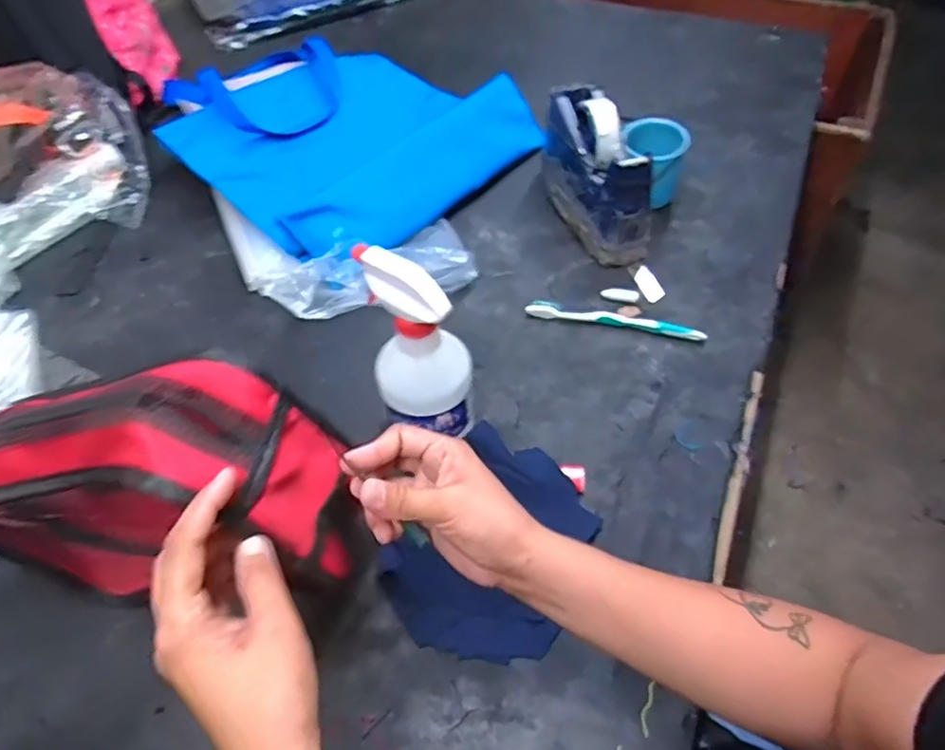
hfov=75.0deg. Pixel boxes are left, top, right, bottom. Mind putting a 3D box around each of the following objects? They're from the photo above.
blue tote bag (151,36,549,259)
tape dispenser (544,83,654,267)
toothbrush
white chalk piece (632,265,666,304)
[{"bbox_3d":[-0.188,-0.337,0.823,0.448,0.058,0.373,35,60,23],"label":"blue tote bag"},{"bbox_3d":[0.140,-0.237,0.710,0.067,0.116,0.205,-12,54,-10],"label":"tape dispenser"},{"bbox_3d":[0.147,-0.057,0.638,0.180,0.017,0.021,12,54,8],"label":"toothbrush"},{"bbox_3d":[0.193,-0.103,0.678,0.021,0.009,0.052,-15,55,-12],"label":"white chalk piece"}]

